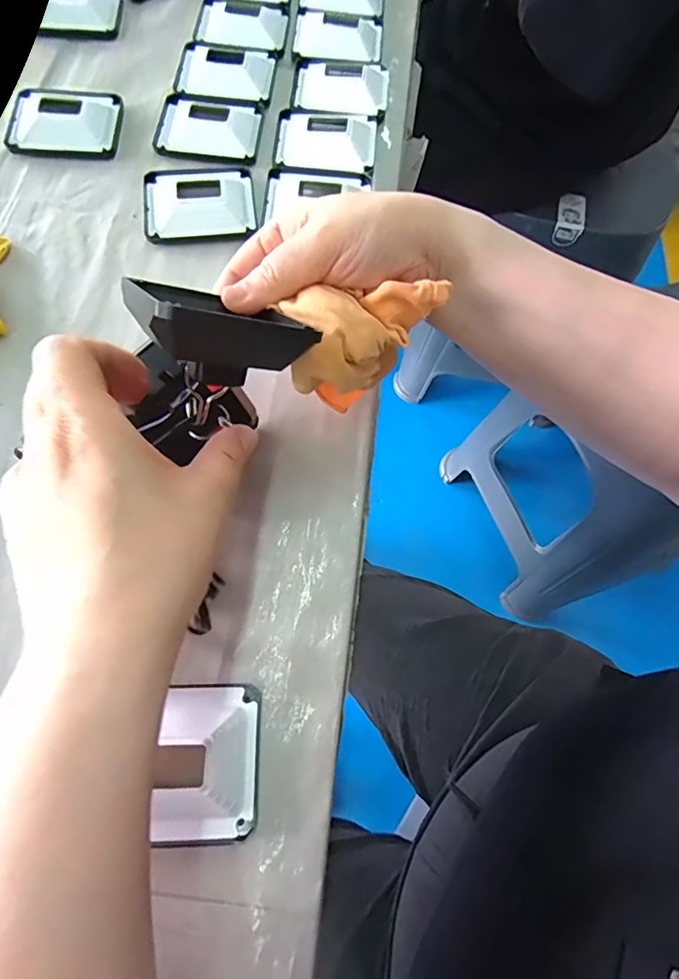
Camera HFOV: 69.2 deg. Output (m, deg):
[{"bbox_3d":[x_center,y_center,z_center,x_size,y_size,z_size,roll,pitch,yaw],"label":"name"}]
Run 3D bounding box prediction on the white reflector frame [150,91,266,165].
[{"bbox_3d":[-0.104,-0.290,0.390,0.081,0.011,0.072,7,70,0],"label":"white reflector frame"}]

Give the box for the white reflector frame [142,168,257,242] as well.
[{"bbox_3d":[-0.104,-0.214,0.360,0.080,0.015,0.066,-8,71,-5],"label":"white reflector frame"}]

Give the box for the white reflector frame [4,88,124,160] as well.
[{"bbox_3d":[-0.215,-0.289,0.382,0.079,0.018,0.063,-2,70,-3],"label":"white reflector frame"}]

